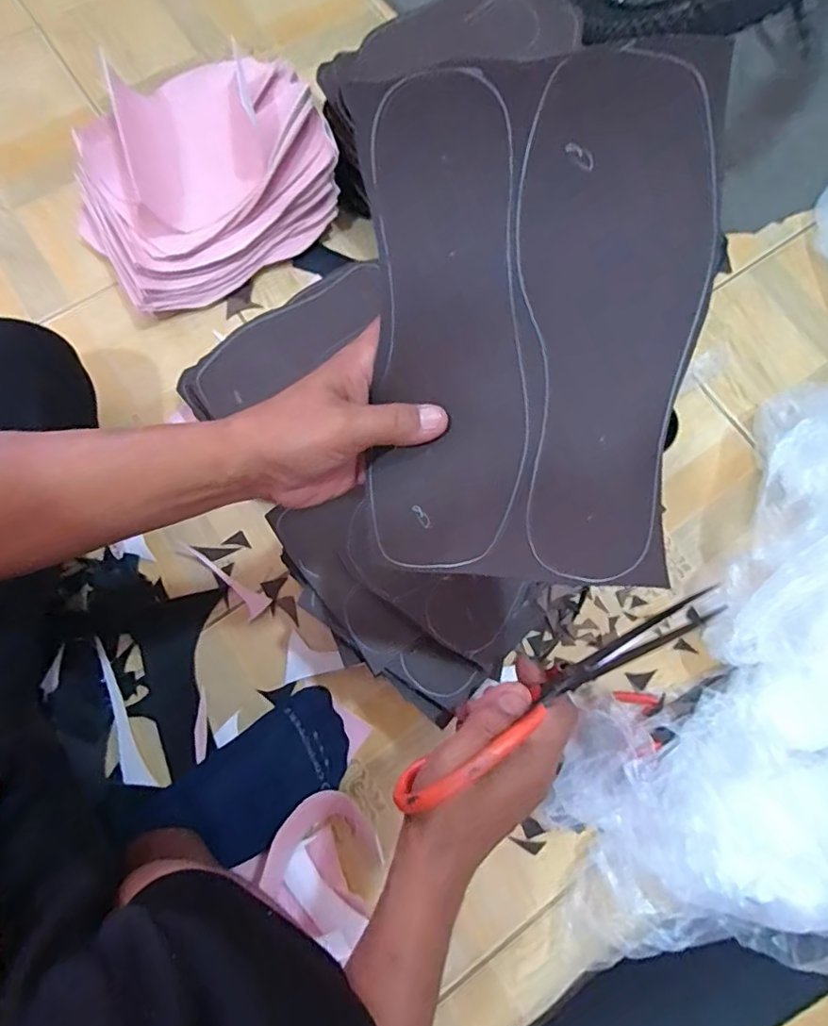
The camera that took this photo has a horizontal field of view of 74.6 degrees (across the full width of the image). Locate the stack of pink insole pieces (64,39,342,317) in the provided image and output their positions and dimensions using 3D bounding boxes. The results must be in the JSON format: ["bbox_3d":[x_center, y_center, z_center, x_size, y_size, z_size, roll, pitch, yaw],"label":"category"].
[{"bbox_3d":[-0.236,-0.380,0.614,0.288,0.104,0.223,-34,81,-7],"label":"stack of pink insole pieces"}]

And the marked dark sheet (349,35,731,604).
[{"bbox_3d":[0.057,-0.083,0.280,0.160,0.027,0.237,3,108,10],"label":"marked dark sheet"}]

